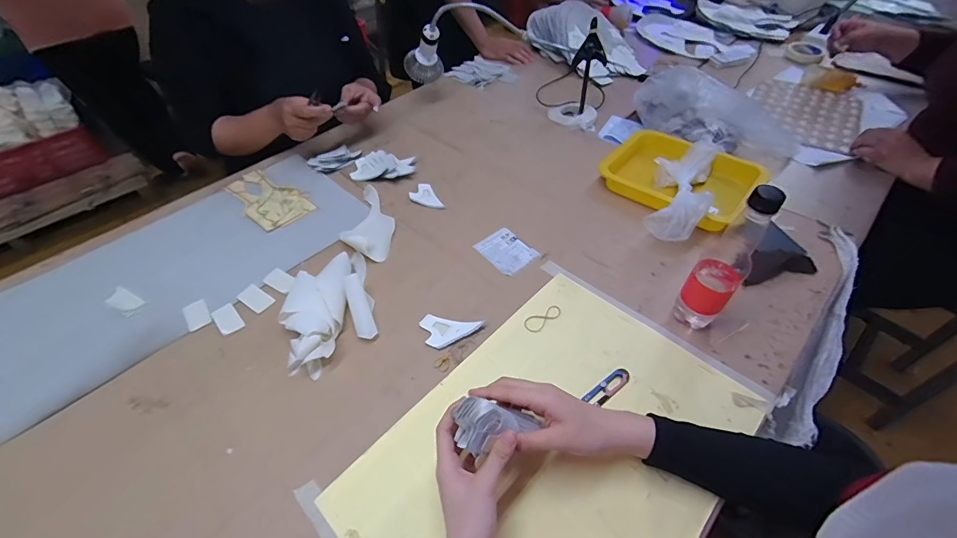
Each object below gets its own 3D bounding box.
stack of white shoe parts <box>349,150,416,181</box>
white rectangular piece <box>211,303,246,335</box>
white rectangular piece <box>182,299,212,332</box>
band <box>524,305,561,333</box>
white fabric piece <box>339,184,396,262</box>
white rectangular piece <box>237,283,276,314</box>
[{"bbox_3d":[-0.196,-0.209,0.858,0.128,0.024,0.075,-4,49,-3],"label":"stack of white shoe parts"},{"bbox_3d":[-0.368,0.073,0.615,0.031,0.004,0.054,-35,57,-26],"label":"white rectangular piece"},{"bbox_3d":[-0.418,0.068,0.623,0.032,0.004,0.054,-31,55,-23],"label":"white rectangular piece"},{"bbox_3d":[0.093,0.069,0.606,0.062,0.004,0.026,-30,55,-23],"label":"band"},{"bbox_3d":[-0.189,-0.086,0.741,0.089,0.019,0.178,3,49,3],"label":"white fabric piece"},{"bbox_3d":[-0.342,0.045,0.645,0.054,0.004,0.032,30,56,19],"label":"white rectangular piece"}]

